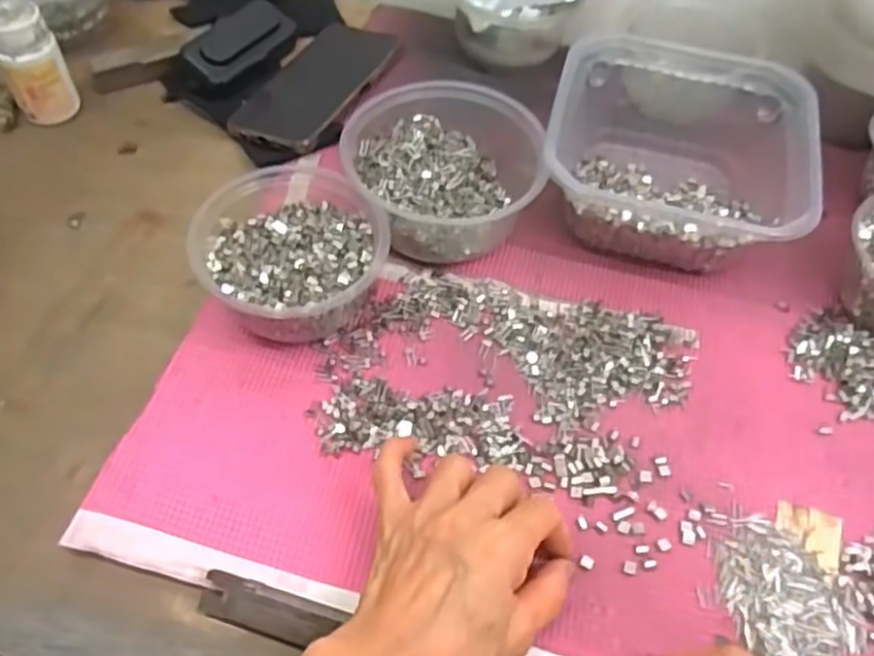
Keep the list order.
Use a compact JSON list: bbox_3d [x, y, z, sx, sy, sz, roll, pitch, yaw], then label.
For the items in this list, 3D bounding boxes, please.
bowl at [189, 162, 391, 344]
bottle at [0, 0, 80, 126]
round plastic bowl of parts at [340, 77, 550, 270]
[{"bbox_3d":[-0.094,-0.047,0.461,0.108,0.064,0.118,1,55,-2],"label":"bowl"},{"bbox_3d":[-0.307,-0.199,0.555,0.045,0.084,0.042,-25,60,-19],"label":"bottle"},{"bbox_3d":[0.003,-0.118,0.513,0.132,0.067,0.151,-2,55,-4],"label":"round plastic bowl of parts"}]

